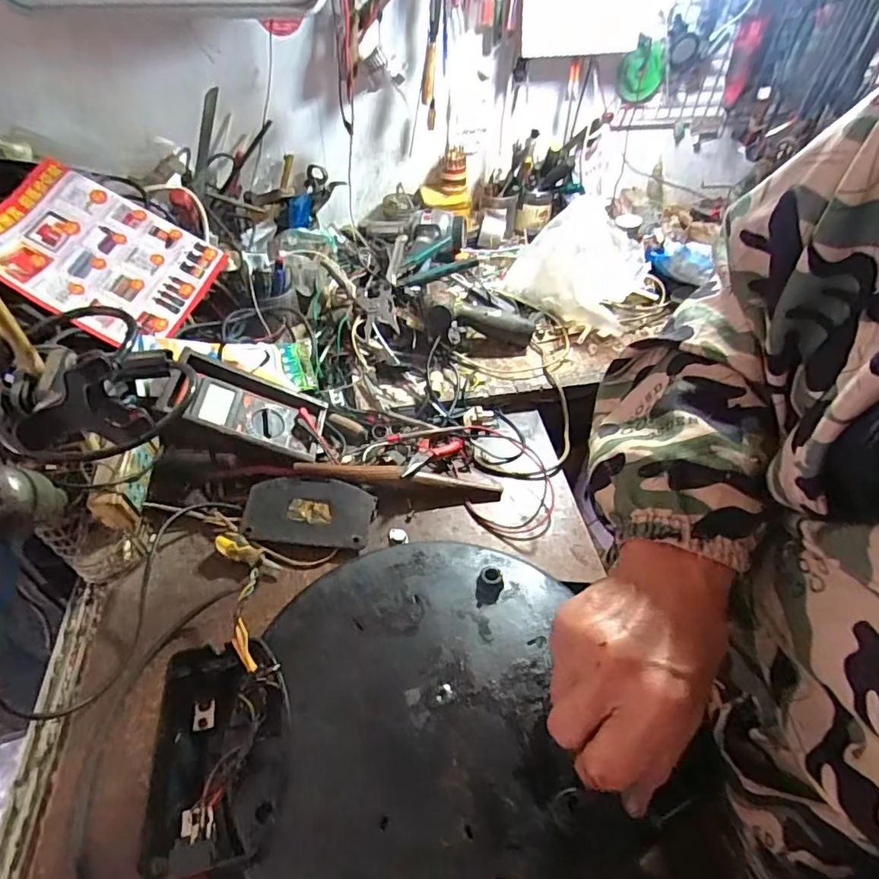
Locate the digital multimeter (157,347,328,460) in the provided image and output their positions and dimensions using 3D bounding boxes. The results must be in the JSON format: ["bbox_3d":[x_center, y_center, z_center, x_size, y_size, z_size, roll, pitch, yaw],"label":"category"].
[{"bbox_3d":[-0.253,-0.049,0.727,0.198,0.034,0.109,23,53,-24],"label":"digital multimeter"}]

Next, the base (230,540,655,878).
[{"bbox_3d":[-0.009,0.218,0.437,0.266,0.044,0.319,0,48,-4],"label":"base"}]

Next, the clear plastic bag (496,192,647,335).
[{"bbox_3d":[0.250,-0.325,0.992,0.239,0.149,0.176,21,50,15],"label":"clear plastic bag"}]

